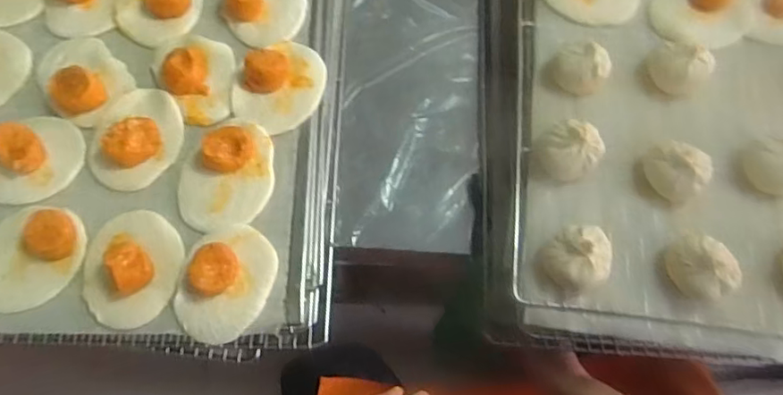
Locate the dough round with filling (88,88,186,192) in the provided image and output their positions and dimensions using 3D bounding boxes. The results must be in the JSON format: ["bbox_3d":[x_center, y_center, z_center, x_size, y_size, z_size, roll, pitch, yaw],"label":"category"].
[{"bbox_3d":[-0.245,-0.060,0.536,0.082,0.032,0.098,13,69,4],"label":"dough round with filling"}]

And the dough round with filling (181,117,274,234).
[{"bbox_3d":[-0.151,-0.023,0.522,0.078,0.026,0.107,19,69,6],"label":"dough round with filling"}]

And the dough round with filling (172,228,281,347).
[{"bbox_3d":[-0.142,0.070,0.486,0.076,0.030,0.099,11,68,3],"label":"dough round with filling"}]

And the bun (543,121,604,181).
[{"bbox_3d":[0.162,-0.043,0.525,0.050,0.046,0.047,0,68,-1],"label":"bun"}]

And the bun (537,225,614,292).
[{"bbox_3d":[0.160,0.051,0.488,0.056,0.042,0.051,0,68,-1],"label":"bun"}]

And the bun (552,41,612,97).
[{"bbox_3d":[0.186,-0.128,0.557,0.052,0.039,0.051,42,73,14],"label":"bun"}]

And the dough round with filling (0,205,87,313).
[{"bbox_3d":[-0.319,0.051,0.497,0.093,0.022,0.087,0,68,-1],"label":"dough round with filling"}]

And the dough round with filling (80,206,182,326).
[{"bbox_3d":[-0.227,0.055,0.487,0.087,0.030,0.102,13,69,4],"label":"dough round with filling"}]

